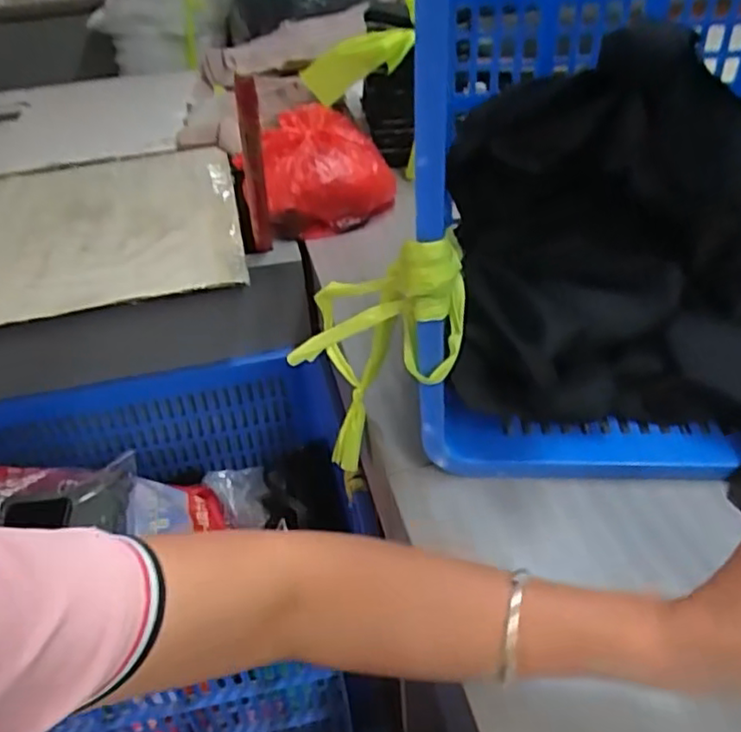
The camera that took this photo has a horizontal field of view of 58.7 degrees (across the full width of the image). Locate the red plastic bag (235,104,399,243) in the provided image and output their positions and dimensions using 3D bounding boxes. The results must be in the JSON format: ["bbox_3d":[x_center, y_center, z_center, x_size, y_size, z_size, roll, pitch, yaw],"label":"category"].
[{"bbox_3d":[-0.080,-0.280,0.930,0.185,0.103,0.209,-15,40,-13],"label":"red plastic bag"}]

